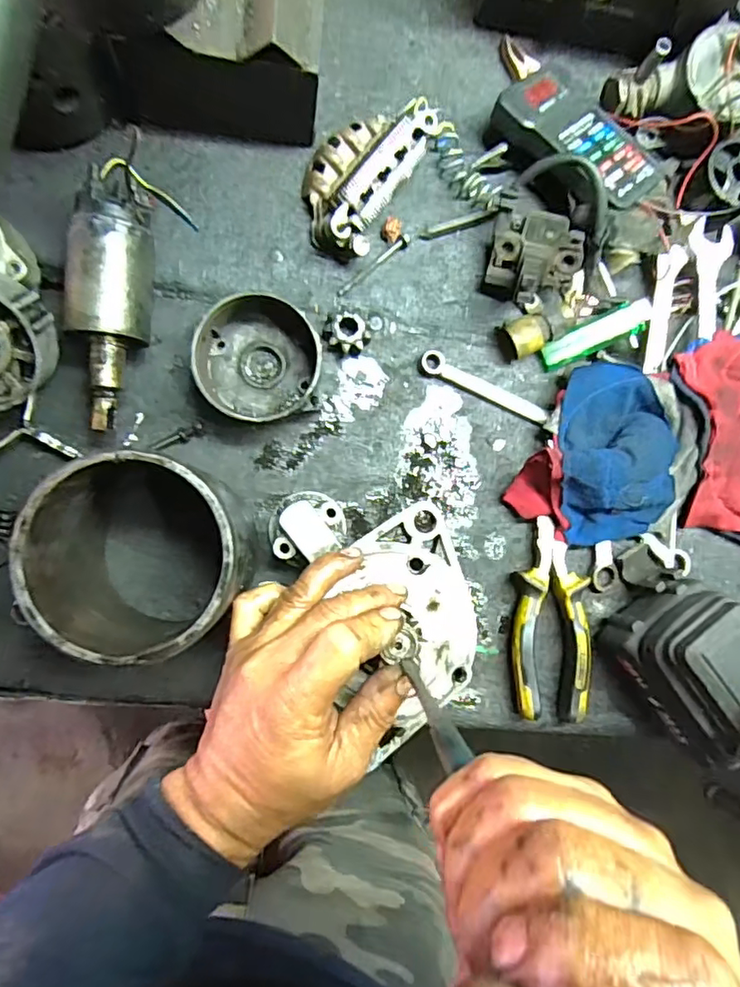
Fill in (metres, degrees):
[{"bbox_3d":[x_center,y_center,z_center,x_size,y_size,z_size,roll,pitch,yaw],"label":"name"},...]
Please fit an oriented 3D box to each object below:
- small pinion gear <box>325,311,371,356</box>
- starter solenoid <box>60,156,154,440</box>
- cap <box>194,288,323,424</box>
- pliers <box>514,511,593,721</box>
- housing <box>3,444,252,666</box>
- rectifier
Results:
[{"bbox_3d":[-0.016,-0.113,0.408,0.032,0.018,0.026,16,84,-7],"label":"small pinion gear"},{"bbox_3d":[-0.164,-0.119,0.369,0.047,0.051,0.151,3,86,-8],"label":"starter solenoid"},{"bbox_3d":[-0.073,-0.091,0.383,0.079,0.046,0.075,0,87,-9],"label":"cap"},{"bbox_3d":[0.130,0.091,0.419,0.052,0.030,0.139,6,86,-8],"label":"pliers"},{"bbox_3d":[-0.130,0.035,0.342,0.104,0.111,0.105,0,87,-9],"label":"housing"},{"bbox_3d":[-0.004,-0.232,0.405,0.068,0.034,0.132,29,83,-6],"label":"rectifier"}]

